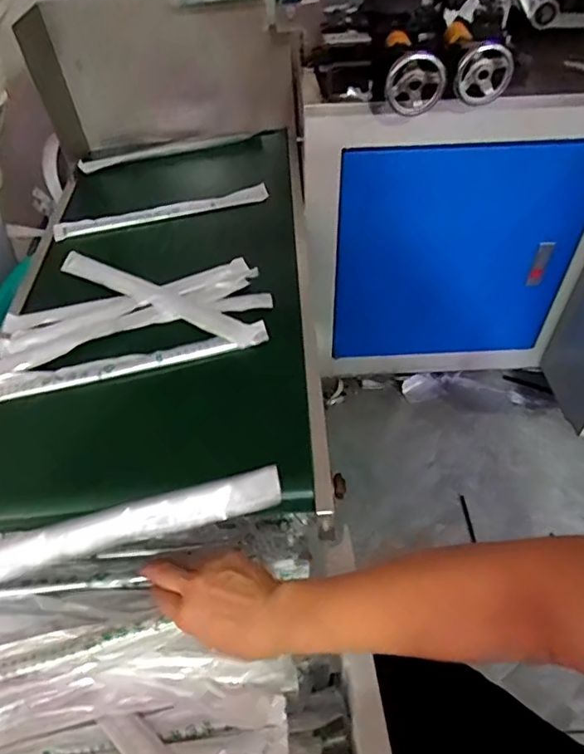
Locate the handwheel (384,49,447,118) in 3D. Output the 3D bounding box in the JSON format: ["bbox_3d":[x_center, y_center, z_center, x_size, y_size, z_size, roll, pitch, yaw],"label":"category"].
[{"bbox_3d":[0.138,-0.329,0.622,0.066,0.066,0.028,4,49,5],"label":"handwheel"}]

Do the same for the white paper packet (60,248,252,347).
[{"bbox_3d":[-0.162,-0.095,0.627,0.283,0.015,0.030,26,54,22],"label":"white paper packet"}]

